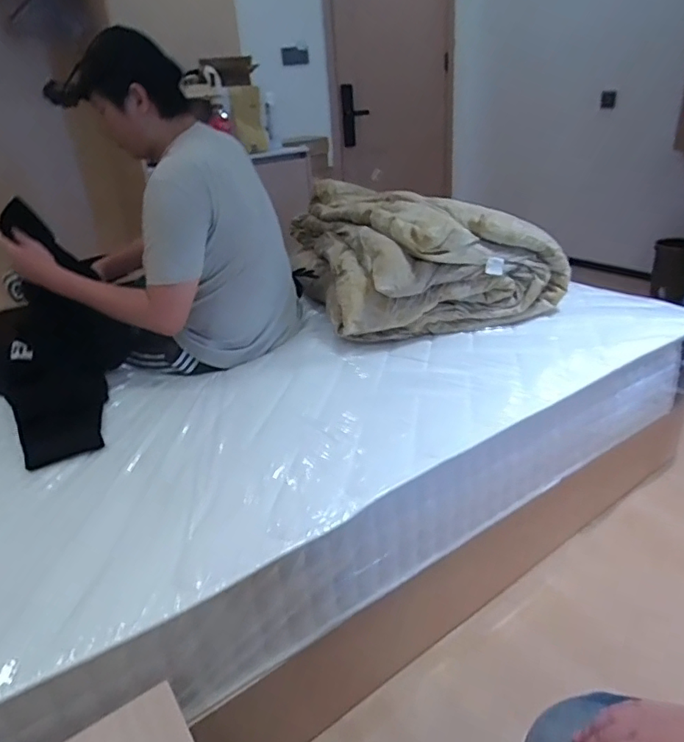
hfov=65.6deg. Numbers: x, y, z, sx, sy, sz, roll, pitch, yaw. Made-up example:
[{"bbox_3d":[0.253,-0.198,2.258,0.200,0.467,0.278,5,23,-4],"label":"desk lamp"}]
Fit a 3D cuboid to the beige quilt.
[{"bbox_3d":[0.213,-0.410,1.697,0.654,0.312,0.847,-11,29,-11],"label":"beige quilt"}]

